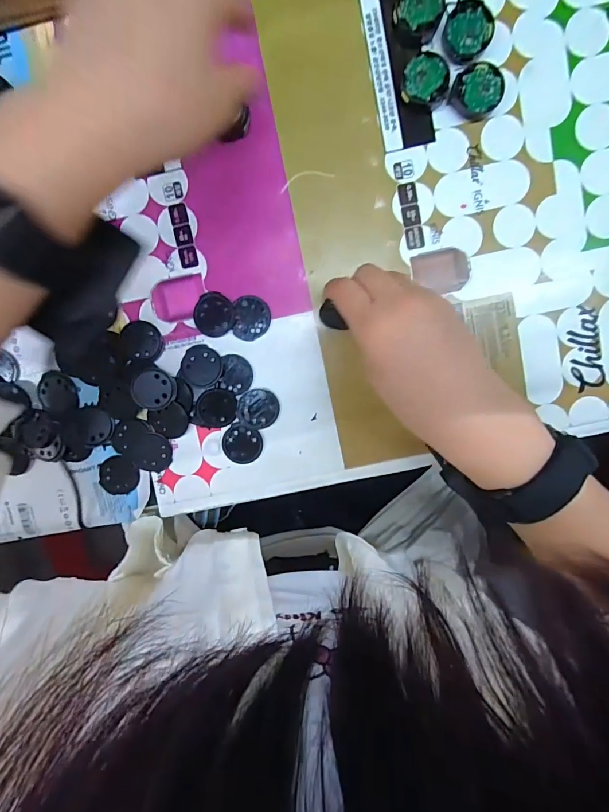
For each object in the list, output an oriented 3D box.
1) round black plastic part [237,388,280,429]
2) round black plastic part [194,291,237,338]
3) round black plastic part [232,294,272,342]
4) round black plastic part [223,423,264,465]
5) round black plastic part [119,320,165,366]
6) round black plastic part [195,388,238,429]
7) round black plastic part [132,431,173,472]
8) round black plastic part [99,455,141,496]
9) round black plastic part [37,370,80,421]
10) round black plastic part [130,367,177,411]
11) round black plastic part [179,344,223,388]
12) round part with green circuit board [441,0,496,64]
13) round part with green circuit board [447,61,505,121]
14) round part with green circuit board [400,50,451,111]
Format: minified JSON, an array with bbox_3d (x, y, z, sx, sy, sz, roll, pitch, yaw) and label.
[{"bbox_3d":[-0.033,0.002,0.290,0.029,0.004,0.028,0,97,3],"label":"round black plastic part"},{"bbox_3d":[-0.063,-0.065,0.284,0.030,0.004,0.030,0,97,3],"label":"round black plastic part"},{"bbox_3d":[-0.037,-0.062,0.282,0.025,0.004,0.031,5,97,2],"label":"round black plastic part"},{"bbox_3d":[-0.046,0.028,0.295,0.029,0.004,0.028,0,97,3],"label":"round black plastic part"},{"bbox_3d":[-0.116,-0.045,0.287,0.031,0.005,0.028,30,97,-1],"label":"round black plastic part"},{"bbox_3d":[-0.064,0.002,0.290,0.030,0.004,0.028,0,97,3],"label":"round black plastic part"},{"bbox_3d":[-0.113,0.035,0.298,0.029,0.004,0.029,0,97,3],"label":"round black plastic part"},{"bbox_3d":[-0.140,0.053,0.300,0.029,0.004,0.029,0,97,3],"label":"round black plastic part"},{"bbox_3d":[-0.179,-0.007,0.292,0.029,0.004,0.034,4,97,2],"label":"round black plastic part"},{"bbox_3d":[-0.107,-0.012,0.286,0.030,0.007,0.029,0,97,3],"label":"round black plastic part"},{"bbox_3d":[-0.073,-0.028,0.287,0.028,0.005,0.029,0,97,3],"label":"round black plastic part"},{"bbox_3d":[0.102,-0.232,0.252,0.030,0.011,0.032,0,97,3],"label":"round part with green circuit board"},{"bbox_3d":[0.110,-0.201,0.257,0.031,0.011,0.030,0,97,3],"label":"round part with green circuit board"},{"bbox_3d":[0.077,-0.208,0.257,0.029,0.010,0.029,0,97,3],"label":"round part with green circuit board"}]

